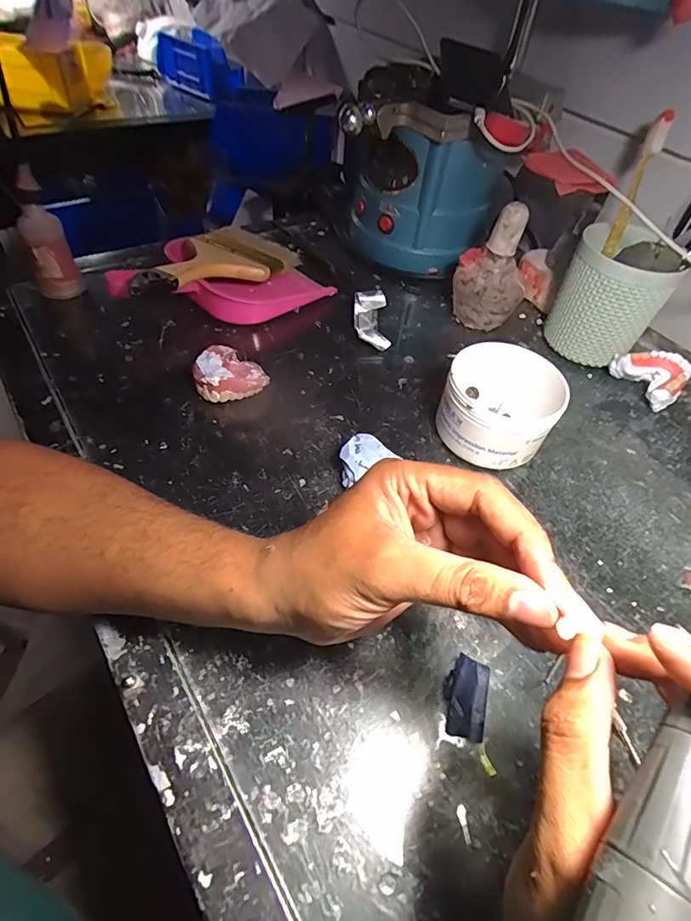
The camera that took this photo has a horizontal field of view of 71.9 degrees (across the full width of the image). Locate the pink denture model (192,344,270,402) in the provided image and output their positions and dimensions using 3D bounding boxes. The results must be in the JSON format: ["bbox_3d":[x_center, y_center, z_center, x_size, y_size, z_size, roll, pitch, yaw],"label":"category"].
[{"bbox_3d":[-0.104,-0.082,0.424,0.059,0.029,0.060,-12,53,-16],"label":"pink denture model"}]

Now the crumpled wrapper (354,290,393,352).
[{"bbox_3d":[0.027,-0.145,0.489,0.033,0.026,0.073,1,51,-6],"label":"crumpled wrapper"}]

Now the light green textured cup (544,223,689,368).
[{"bbox_3d":[0.259,-0.159,0.474,0.091,0.112,0.085,3,51,-4],"label":"light green textured cup"}]

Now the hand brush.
[{"bbox_3d":[-0.138,-0.199,0.482,0.091,0.025,0.216,25,40,14],"label":"hand brush"}]

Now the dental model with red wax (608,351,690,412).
[{"bbox_3d":[0.300,-0.080,0.465,0.052,0.035,0.061,-16,54,-19],"label":"dental model with red wax"}]

